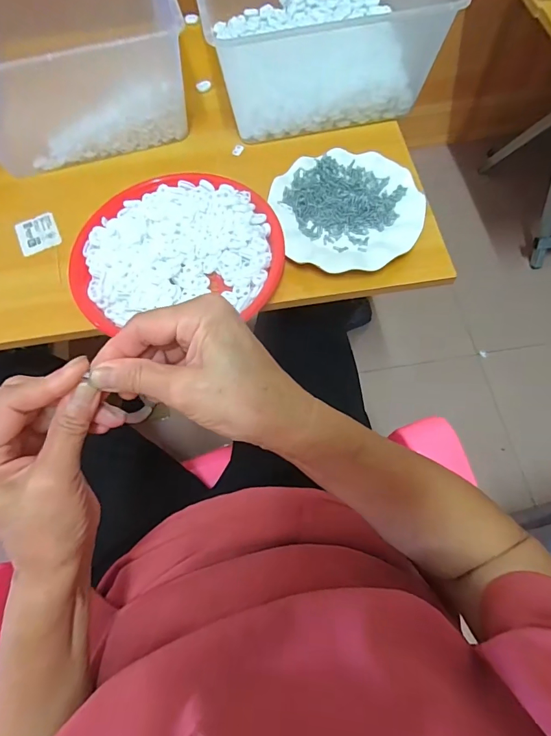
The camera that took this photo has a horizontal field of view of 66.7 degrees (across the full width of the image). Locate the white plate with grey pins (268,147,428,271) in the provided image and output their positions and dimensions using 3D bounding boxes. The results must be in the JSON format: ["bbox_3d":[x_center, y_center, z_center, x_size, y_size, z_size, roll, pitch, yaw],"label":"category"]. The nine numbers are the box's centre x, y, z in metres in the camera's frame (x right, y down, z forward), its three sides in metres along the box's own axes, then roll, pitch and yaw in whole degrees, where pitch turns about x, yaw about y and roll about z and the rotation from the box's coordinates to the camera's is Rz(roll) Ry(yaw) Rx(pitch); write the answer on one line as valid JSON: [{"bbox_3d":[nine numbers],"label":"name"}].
[{"bbox_3d":[0.087,-0.188,0.507,0.167,0.025,0.171,-1,67,2],"label":"white plate with grey pins"}]

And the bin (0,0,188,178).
[{"bbox_3d":[-0.274,-0.404,0.550,0.280,0.138,0.239,-15,67,-4],"label":"bin"}]

